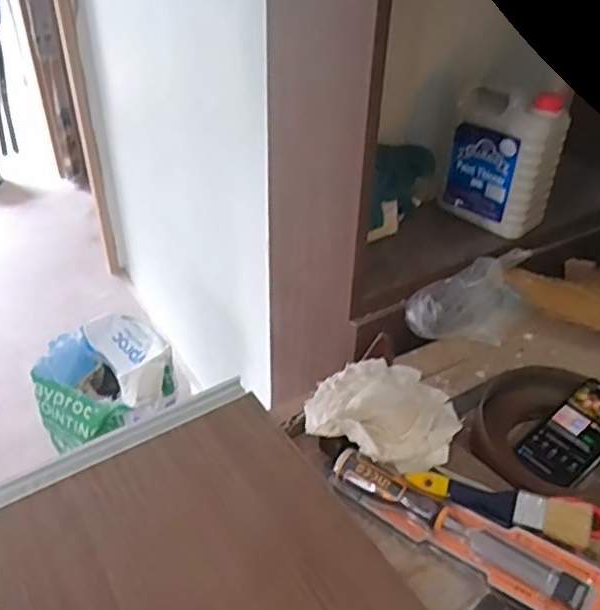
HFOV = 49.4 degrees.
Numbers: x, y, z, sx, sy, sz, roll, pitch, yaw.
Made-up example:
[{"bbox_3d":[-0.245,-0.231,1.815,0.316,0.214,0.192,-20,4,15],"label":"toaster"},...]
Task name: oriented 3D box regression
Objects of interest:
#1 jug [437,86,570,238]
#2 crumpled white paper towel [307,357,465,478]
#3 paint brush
[{"bbox_3d":[0.333,-0.239,1.095,0.186,0.222,0.097,16,38,18],"label":"jug"},{"bbox_3d":[0.104,0.121,0.791,0.172,0.031,0.148,16,40,18],"label":"crumpled white paper towel"},{"bbox_3d":[0.205,0.211,0.684,0.185,0.010,0.042,7,65,22],"label":"paint brush"}]

